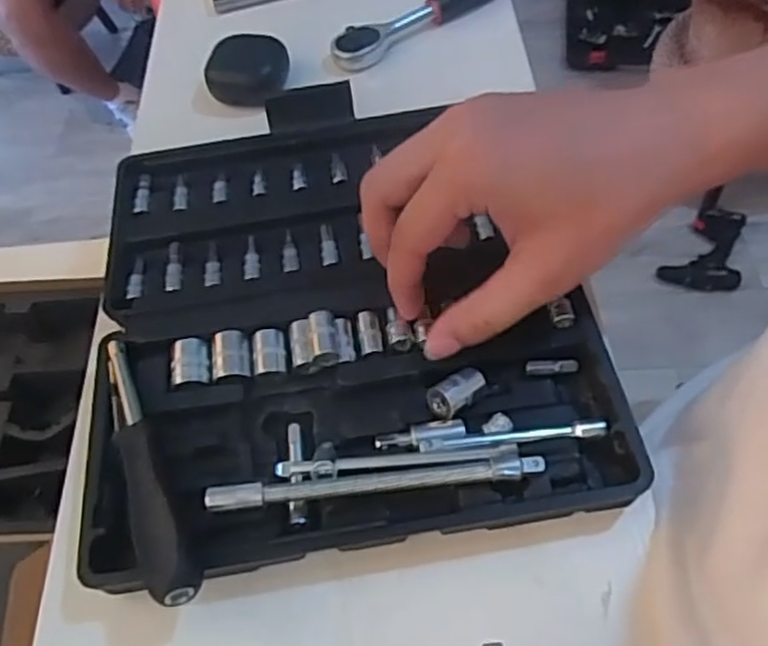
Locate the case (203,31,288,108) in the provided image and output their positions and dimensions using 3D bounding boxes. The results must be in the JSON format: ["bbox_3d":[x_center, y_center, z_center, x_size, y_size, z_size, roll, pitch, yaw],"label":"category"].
[{"bbox_3d":[-0.086,-0.160,0.454,0.046,0.022,0.040,8,56,9],"label":"case"}]

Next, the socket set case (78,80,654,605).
[{"bbox_3d":[-0.030,-0.016,0.343,0.220,0.035,0.253,-13,56,-5],"label":"socket set case"}]

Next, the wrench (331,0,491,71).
[{"bbox_3d":[0.028,-0.205,0.482,0.140,0.017,0.020,-32,60,-17],"label":"wrench"}]

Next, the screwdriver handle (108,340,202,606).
[{"bbox_3d":[-0.100,0.055,0.290,0.019,0.022,0.124,-24,57,-13],"label":"screwdriver handle"}]

